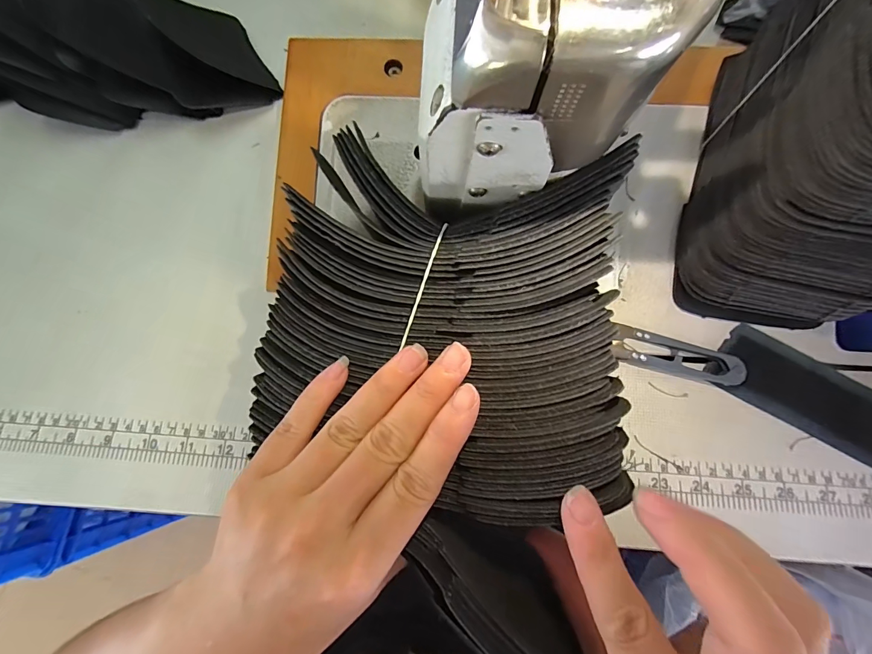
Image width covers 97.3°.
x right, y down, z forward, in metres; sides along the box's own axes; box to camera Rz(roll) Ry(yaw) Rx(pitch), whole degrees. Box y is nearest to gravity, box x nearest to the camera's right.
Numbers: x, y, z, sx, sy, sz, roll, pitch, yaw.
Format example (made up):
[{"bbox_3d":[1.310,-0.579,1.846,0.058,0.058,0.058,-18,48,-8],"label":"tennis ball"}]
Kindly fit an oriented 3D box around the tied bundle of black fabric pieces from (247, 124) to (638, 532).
[{"bbox_3d":[-0.001,-0.004,0.163,0.161,0.048,0.145,9,75,4],"label":"tied bundle of black fabric pieces"}]

